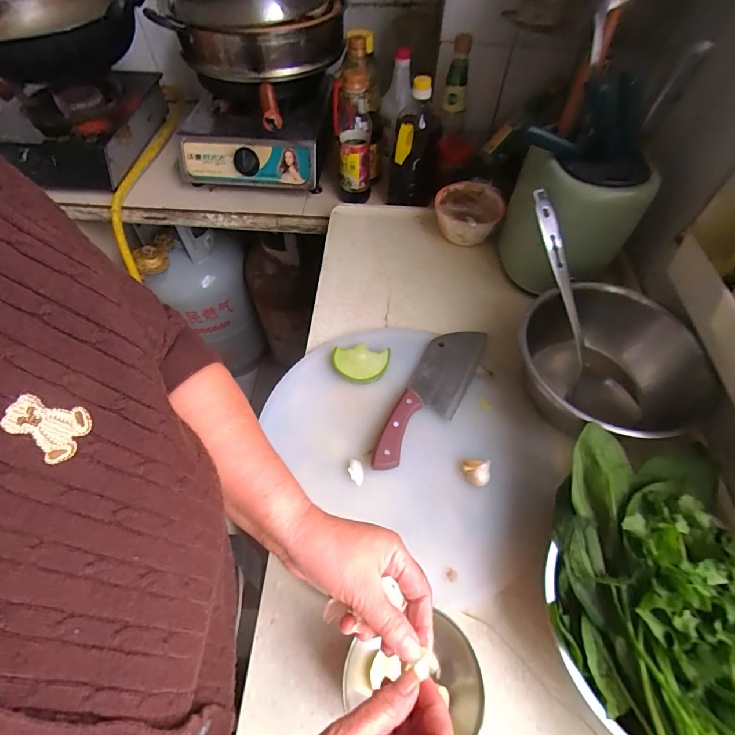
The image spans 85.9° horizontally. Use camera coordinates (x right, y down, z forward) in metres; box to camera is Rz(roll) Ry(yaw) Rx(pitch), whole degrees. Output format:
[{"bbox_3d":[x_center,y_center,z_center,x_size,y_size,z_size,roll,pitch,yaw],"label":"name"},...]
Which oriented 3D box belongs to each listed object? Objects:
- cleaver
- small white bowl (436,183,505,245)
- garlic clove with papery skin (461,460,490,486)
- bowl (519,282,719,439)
[{"bbox_3d":[0.092,0.033,0.546,0.076,0.022,0.263,23,59,14],"label":"cleaver"},{"bbox_3d":[0.183,-0.278,0.739,0.119,0.073,0.125,0,56,0],"label":"small white bowl"},{"bbox_3d":[0.136,0.132,0.494,0.034,0.023,0.031,2,56,1],"label":"garlic clove with papery skin"},{"bbox_3d":[0.298,-0.002,0.515,0.177,0.116,0.218,-9,57,-6],"label":"bowl"}]

